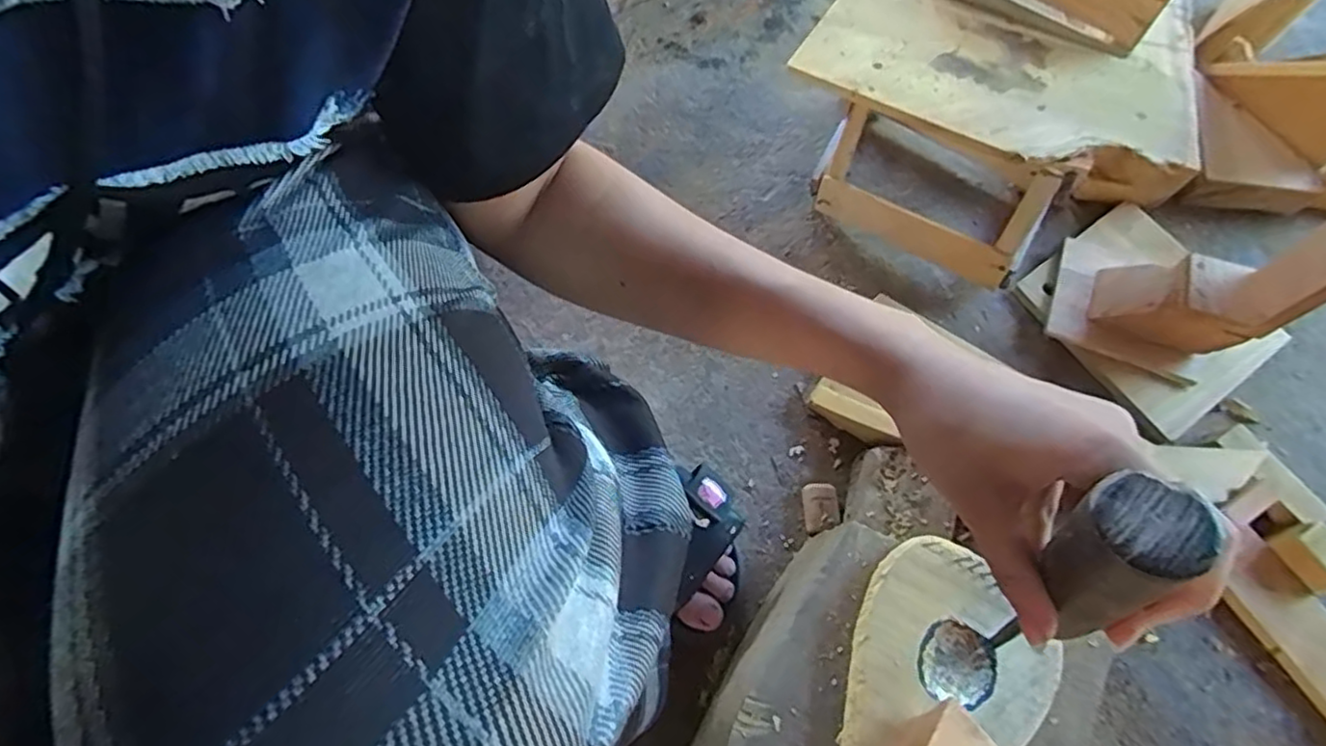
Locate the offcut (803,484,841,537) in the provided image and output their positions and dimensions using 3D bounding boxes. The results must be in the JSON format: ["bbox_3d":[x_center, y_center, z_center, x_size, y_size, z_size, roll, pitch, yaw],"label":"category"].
[{"bbox_3d":[0.145,0.124,0.607,0.030,0.020,0.043,-6,69,-5],"label":"offcut"}]

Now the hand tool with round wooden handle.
[{"bbox_3d":[0.174,0.109,0.302,0.034,0.243,0.037,-7,59,11],"label":"hand tool with round wooden handle"}]

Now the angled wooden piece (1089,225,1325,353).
[{"bbox_3d":[0.516,-0.077,0.608,0.087,0.196,0.076,30,66,-27],"label":"angled wooden piece"}]

